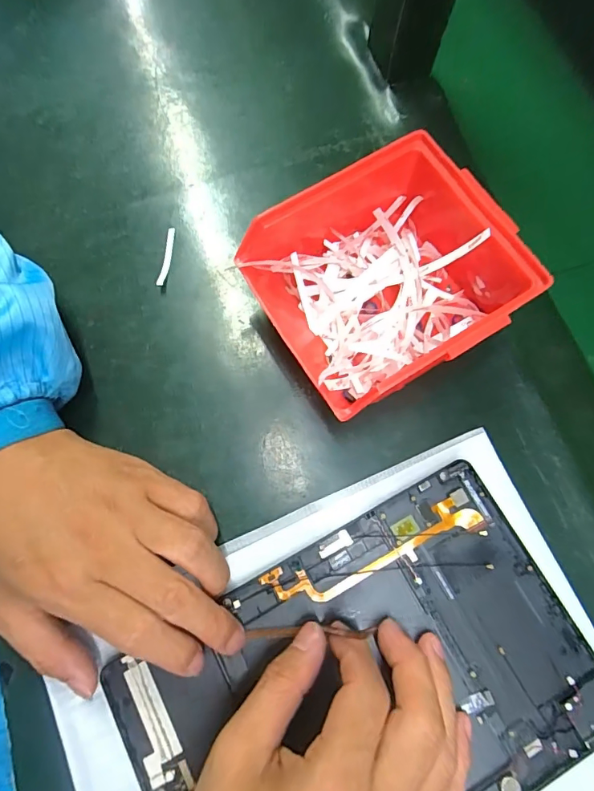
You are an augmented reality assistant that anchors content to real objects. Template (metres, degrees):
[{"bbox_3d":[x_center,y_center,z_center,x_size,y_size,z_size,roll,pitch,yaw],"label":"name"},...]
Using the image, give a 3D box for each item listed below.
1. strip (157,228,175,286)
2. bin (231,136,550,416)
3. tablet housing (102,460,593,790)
[{"bbox_3d":[-0.090,-0.096,0.308,0.006,0.006,0.046,5,74,0],"label":"strip"},{"bbox_3d":[0.055,-0.068,0.270,0.142,0.068,0.122,-31,77,-10],"label":"bin"},{"bbox_3d":[0.035,0.157,0.235,0.235,0.009,0.154,-27,76,-9],"label":"tablet housing"}]

